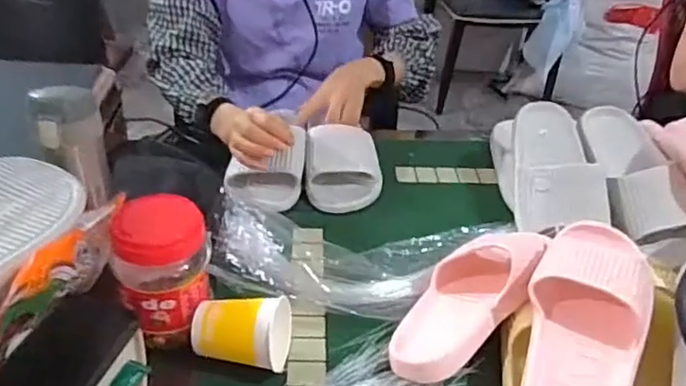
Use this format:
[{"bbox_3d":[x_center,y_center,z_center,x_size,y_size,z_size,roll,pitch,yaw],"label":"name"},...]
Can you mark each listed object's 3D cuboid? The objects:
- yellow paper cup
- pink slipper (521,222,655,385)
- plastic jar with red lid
[{"bbox_3d":[-0.099,0.134,0.597,0.091,0.061,0.063,7,35,3],"label":"yellow paper cup"},{"bbox_3d":[0.228,0.119,0.573,0.104,0.064,0.249,16,57,15],"label":"pink slipper"},{"bbox_3d":[-0.180,0.078,0.608,0.090,0.125,0.083,4,35,-3],"label":"plastic jar with red lid"}]

